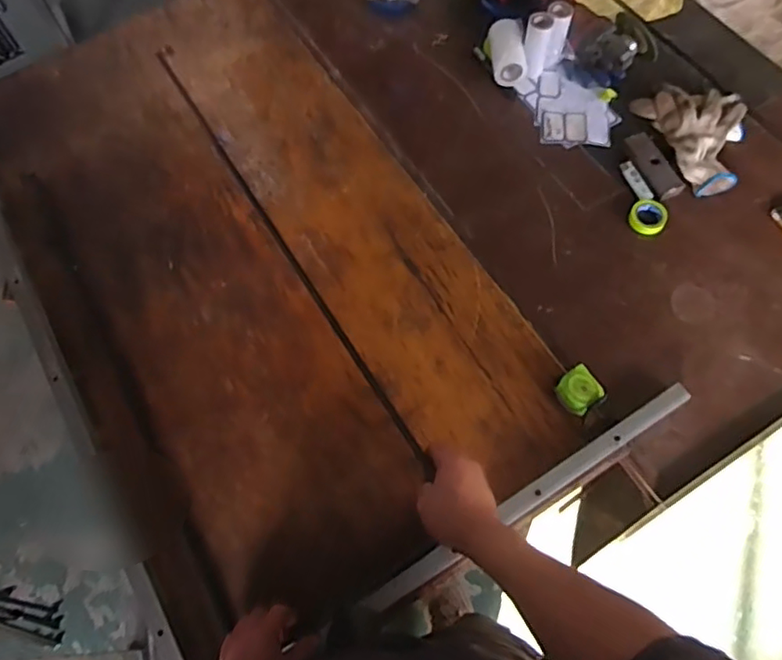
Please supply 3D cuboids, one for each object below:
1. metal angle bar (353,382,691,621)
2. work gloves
[{"bbox_3d":[0.183,0.217,0.748,0.507,0.033,0.031,-30,66,-12],"label":"metal angle bar"},{"bbox_3d":[0.513,-0.323,0.947,0.135,0.040,0.210,-17,67,-4],"label":"work gloves"}]

